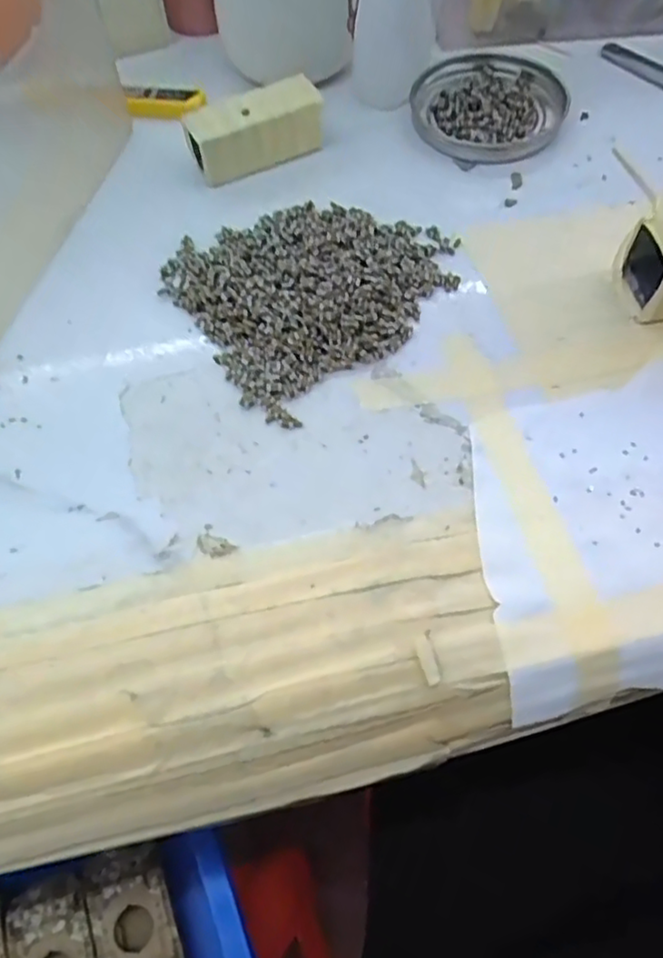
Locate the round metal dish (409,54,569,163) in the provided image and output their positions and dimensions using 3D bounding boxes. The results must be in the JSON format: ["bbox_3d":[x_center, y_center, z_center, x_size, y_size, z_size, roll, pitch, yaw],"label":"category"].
[{"bbox_3d":[0.082,-0.195,0.342,0.078,0.007,0.079,-1,62,2],"label":"round metal dish"}]

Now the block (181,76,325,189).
[{"bbox_3d":[-0.038,-0.172,0.323,0.066,0.026,0.025,-22,64,-9],"label":"block"}]

